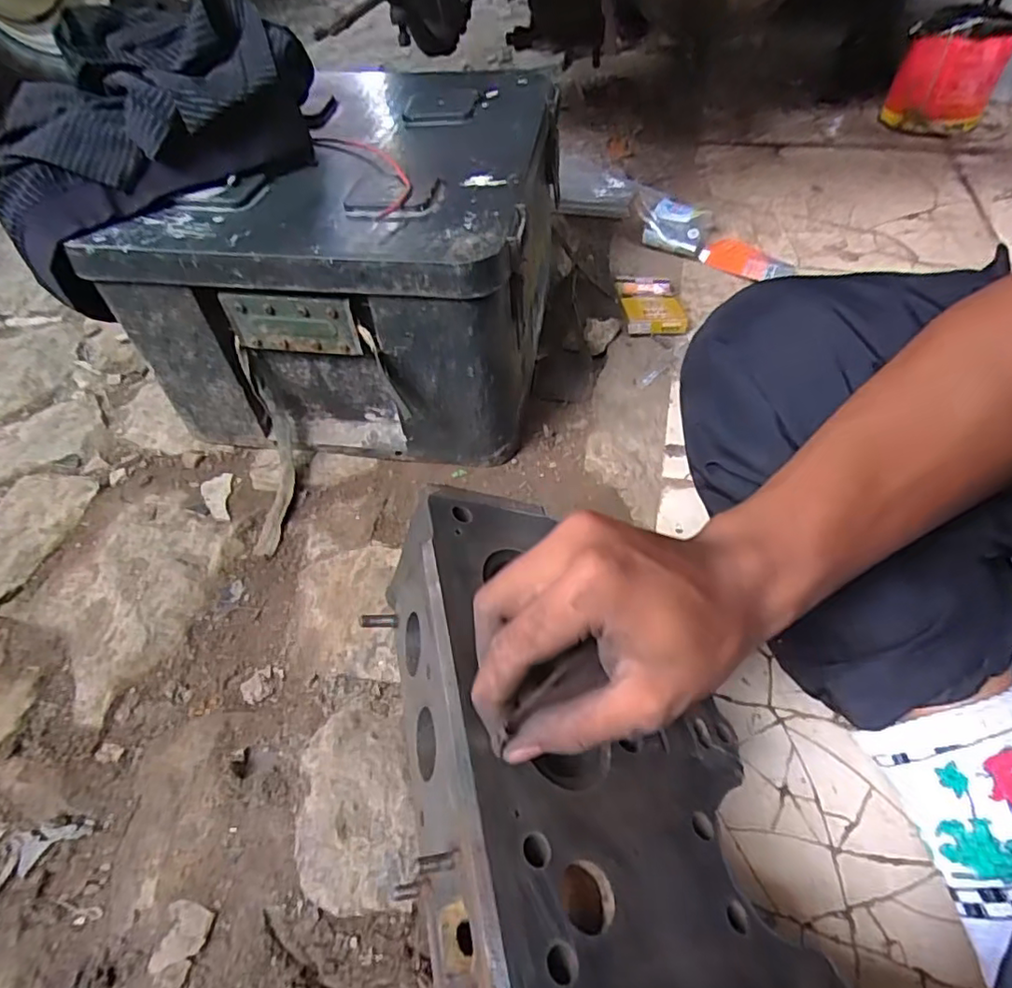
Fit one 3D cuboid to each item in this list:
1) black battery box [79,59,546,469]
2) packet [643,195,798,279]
[{"bbox_3d":[-0.134,-0.239,0.633,0.343,0.249,0.359,5,51,9],"label":"black battery box"},{"bbox_3d":[0.288,-0.339,0.798,0.206,0.042,0.087,33,60,28],"label":"packet"}]

